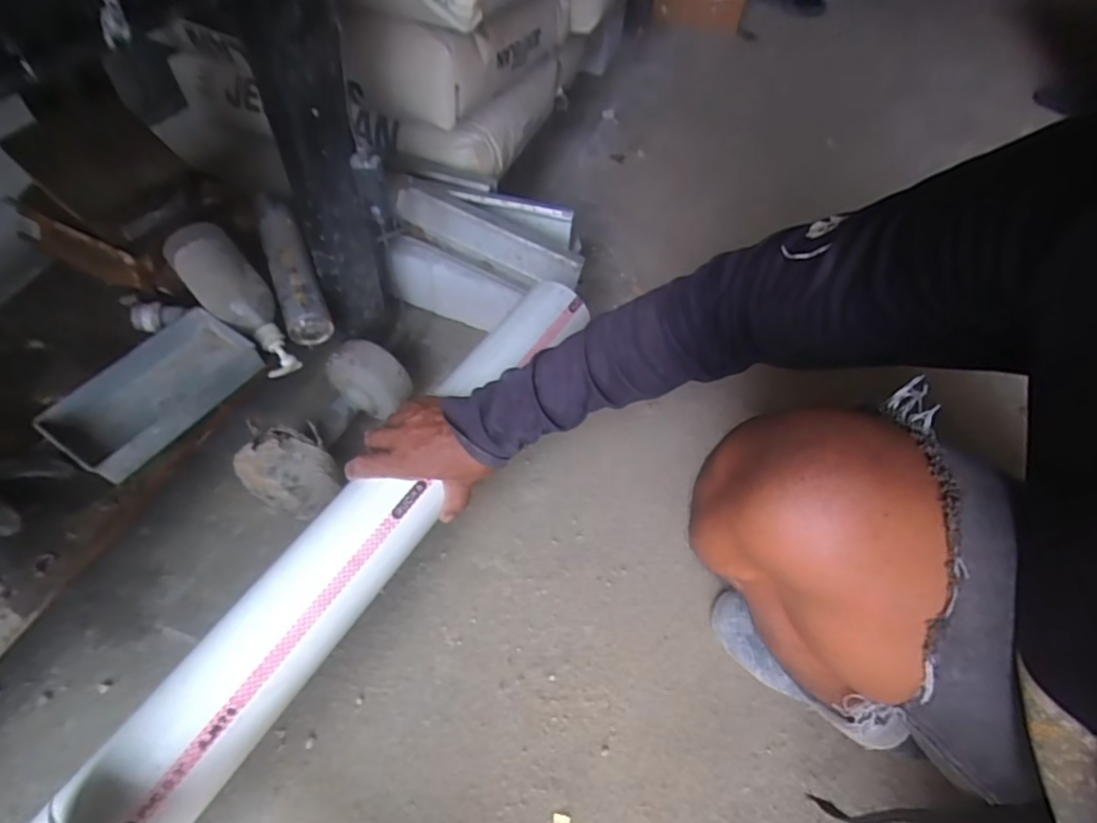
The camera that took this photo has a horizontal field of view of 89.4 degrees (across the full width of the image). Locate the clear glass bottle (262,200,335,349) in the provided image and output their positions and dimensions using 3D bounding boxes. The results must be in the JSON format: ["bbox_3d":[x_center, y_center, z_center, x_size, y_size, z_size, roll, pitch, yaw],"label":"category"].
[{"bbox_3d":[-0.336,-0.190,0.722,0.053,0.045,0.220,-19,70,-18],"label":"clear glass bottle"}]

